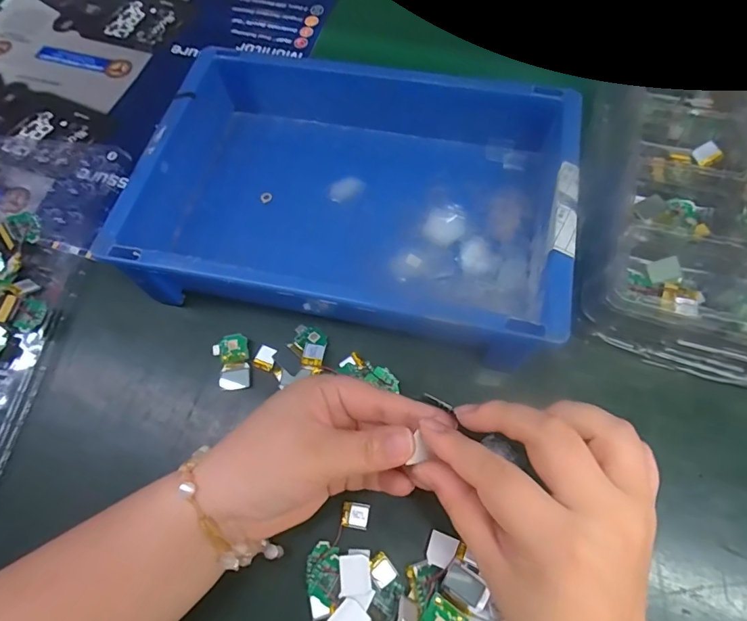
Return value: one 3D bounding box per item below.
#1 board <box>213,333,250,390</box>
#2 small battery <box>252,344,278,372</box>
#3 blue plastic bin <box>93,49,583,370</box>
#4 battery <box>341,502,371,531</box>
[{"bbox_3d":[-0.102,0.038,0.331,0.024,0.009,0.038,-11,68,-1],"label":"board"},{"bbox_3d":[-0.079,0.034,0.331,0.015,0.004,0.017,15,70,9],"label":"small battery"},{"bbox_3d":[-0.012,-0.094,0.353,0.297,0.073,0.219,10,69,7],"label":"blue plastic bin"},{"bbox_3d":[-0.012,0.132,0.292,0.017,0.004,0.016,8,69,7],"label":"battery"}]

